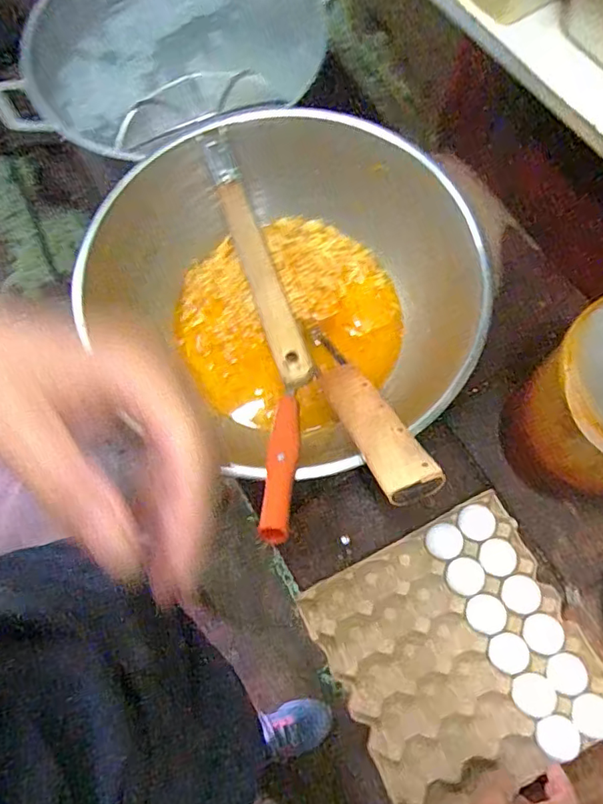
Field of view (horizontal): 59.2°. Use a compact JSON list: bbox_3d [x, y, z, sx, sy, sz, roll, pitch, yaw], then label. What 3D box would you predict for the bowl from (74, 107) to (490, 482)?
[{"bbox_3d":[-0.001,-0.137,0.713,0.470,0.201,0.426,-21,74,-4],"label":"bowl"}]

